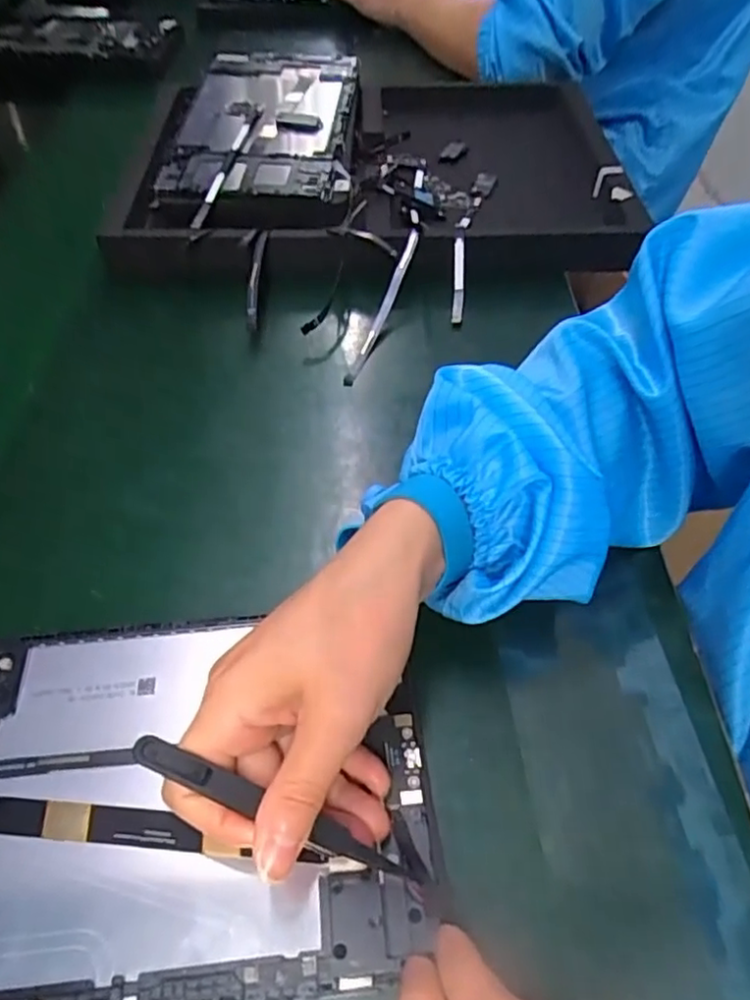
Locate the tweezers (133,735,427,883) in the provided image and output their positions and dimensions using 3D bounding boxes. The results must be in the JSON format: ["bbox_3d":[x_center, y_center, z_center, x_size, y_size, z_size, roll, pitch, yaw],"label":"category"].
[{"bbox_3d":[-0.032,0.114,0.229,0.118,0.012,0.010,30,53,-10],"label":"tweezers"}]

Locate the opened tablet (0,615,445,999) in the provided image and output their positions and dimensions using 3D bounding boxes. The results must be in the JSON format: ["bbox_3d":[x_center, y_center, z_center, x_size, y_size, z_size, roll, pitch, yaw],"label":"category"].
[{"bbox_3d":[-0.101,0.120,0.262,0.240,0.014,0.152,-4,53,-6],"label":"opened tablet"}]

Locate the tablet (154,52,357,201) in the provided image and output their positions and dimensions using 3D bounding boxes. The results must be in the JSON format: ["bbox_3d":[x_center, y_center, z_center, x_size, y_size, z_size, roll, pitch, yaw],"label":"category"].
[{"bbox_3d":[-0.105,-0.356,0.602,0.169,0.033,0.256,2,53,-2],"label":"tablet"}]

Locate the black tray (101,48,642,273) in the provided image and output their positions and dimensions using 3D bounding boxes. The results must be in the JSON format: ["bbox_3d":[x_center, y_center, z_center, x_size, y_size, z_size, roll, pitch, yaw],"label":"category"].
[{"bbox_3d":[0.008,-0.318,0.600,0.452,0.056,0.345,-1,53,-4],"label":"black tray"}]

